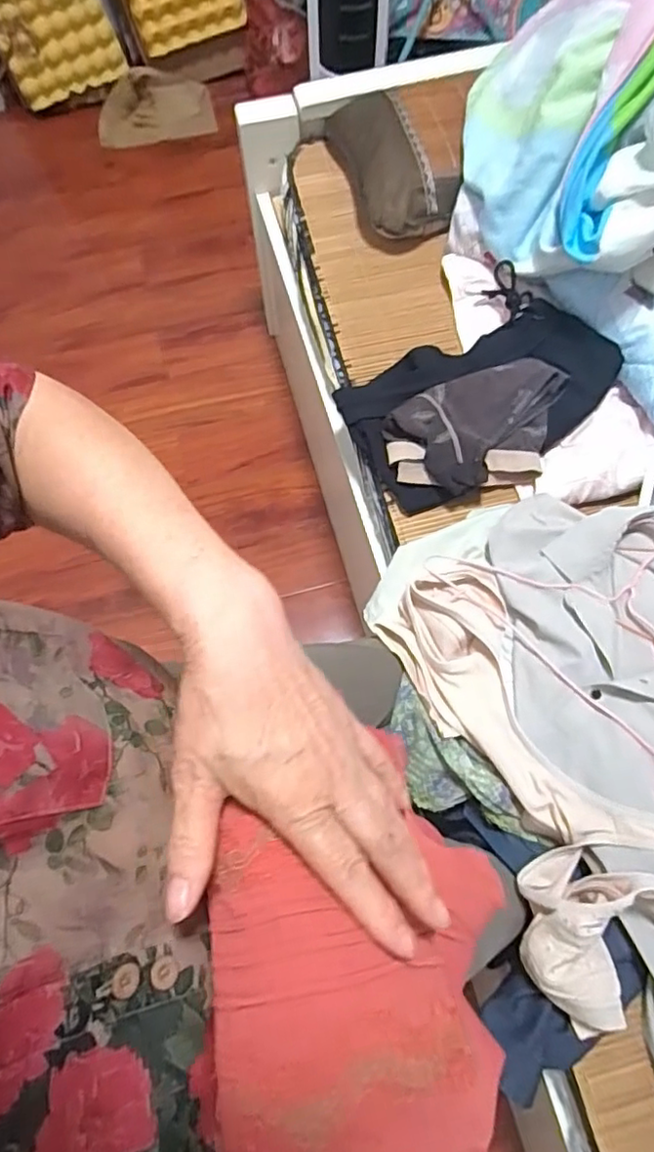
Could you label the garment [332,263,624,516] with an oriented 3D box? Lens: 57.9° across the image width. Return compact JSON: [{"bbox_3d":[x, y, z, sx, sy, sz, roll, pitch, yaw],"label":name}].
[{"bbox_3d":[0.203,-0.240,0.797,0.330,0.085,0.247,-36,70,-12],"label":"garment"}]

